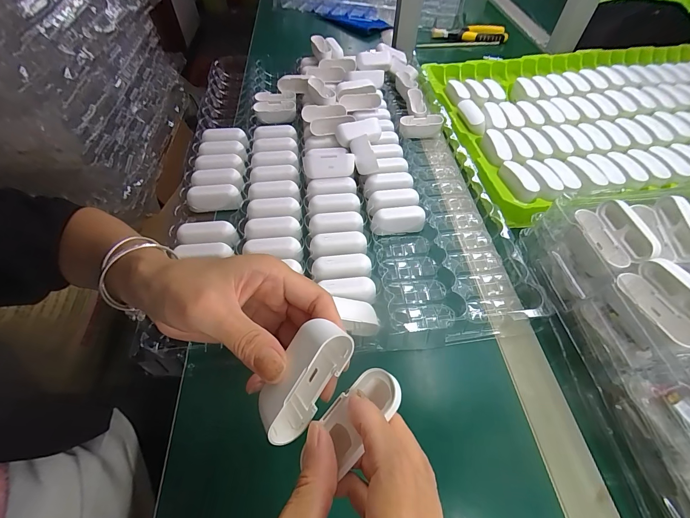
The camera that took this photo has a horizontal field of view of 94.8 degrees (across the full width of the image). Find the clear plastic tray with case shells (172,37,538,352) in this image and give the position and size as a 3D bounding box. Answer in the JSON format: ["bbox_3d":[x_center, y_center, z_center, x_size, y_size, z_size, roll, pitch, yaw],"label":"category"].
[{"bbox_3d":[-0.020,-0.148,0.445,0.373,0.046,0.553,-6,56,-3],"label":"clear plastic tray with case shells"}]

